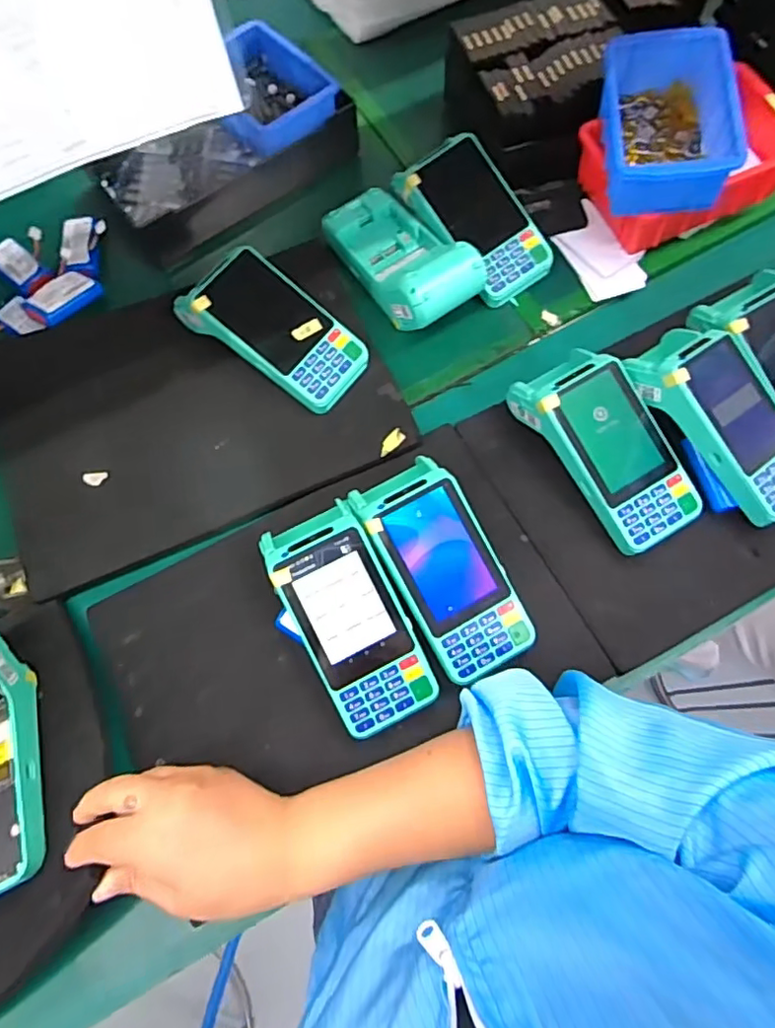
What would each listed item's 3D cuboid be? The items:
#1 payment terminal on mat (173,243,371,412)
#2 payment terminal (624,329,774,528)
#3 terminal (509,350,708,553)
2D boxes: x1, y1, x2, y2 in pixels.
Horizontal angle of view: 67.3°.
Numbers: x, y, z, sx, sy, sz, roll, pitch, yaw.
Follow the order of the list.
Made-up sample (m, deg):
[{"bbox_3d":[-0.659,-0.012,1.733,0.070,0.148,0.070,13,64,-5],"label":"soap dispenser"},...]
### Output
[{"bbox_3d":[-0.103,-0.166,0.516,0.168,0.062,0.080,34,76,13],"label":"payment terminal on mat"},{"bbox_3d":[0.277,-0.076,0.482,0.085,0.051,0.167,-38,90,-18],"label":"payment terminal"},{"bbox_3d":[0.179,-0.058,0.472,0.080,0.059,0.170,-31,72,-8],"label":"terminal"}]

